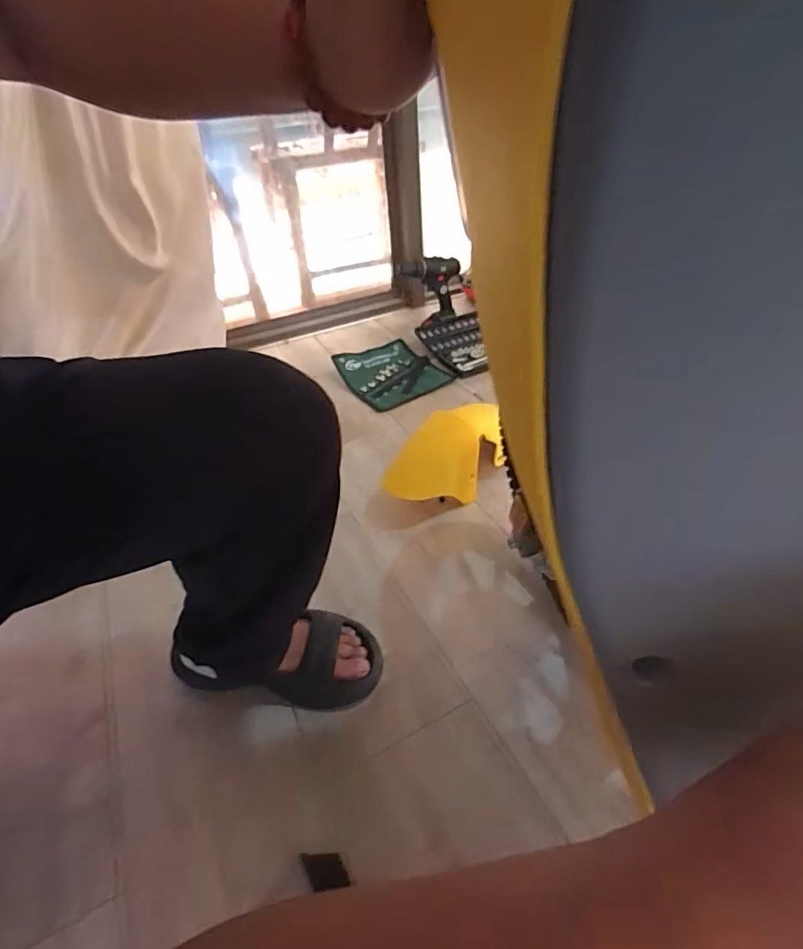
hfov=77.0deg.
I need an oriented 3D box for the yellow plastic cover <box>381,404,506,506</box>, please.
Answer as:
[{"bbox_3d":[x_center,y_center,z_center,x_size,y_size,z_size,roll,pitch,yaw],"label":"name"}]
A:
[{"bbox_3d":[0.079,-0.021,0.865,0.106,0.139,0.226,27,48,33],"label":"yellow plastic cover"}]

